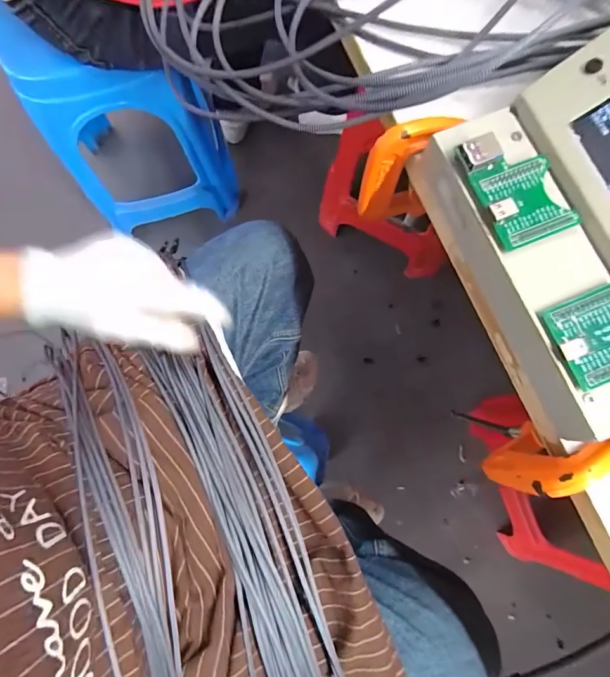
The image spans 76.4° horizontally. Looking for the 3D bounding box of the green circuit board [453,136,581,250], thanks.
[{"bbox_3d":[0.104,-0.074,0.188,0.038,0.011,0.056,-24,80,-4],"label":"green circuit board"}]

